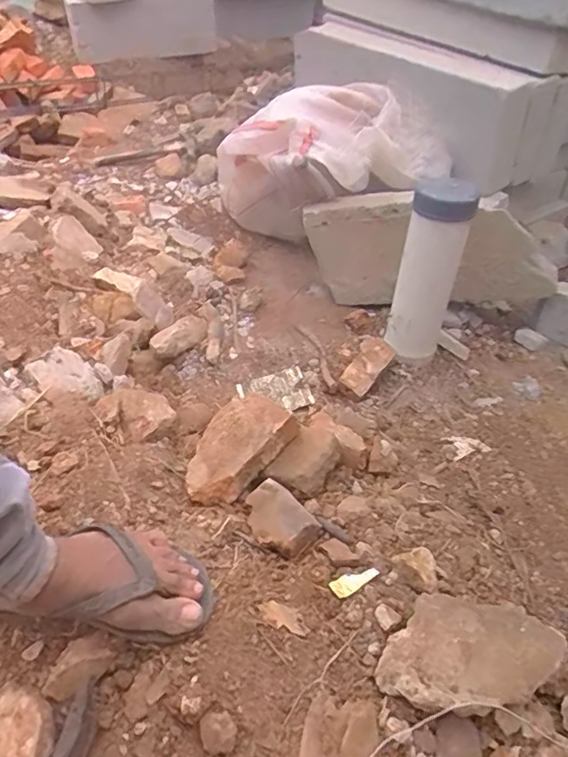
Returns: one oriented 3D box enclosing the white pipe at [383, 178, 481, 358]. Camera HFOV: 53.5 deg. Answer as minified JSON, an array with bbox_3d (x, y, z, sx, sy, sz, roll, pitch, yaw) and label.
[{"bbox_3d":[0.227,-0.164,0.902,0.093,0.298,0.088,17,43,12],"label":"white pipe"}]

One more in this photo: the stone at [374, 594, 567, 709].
[{"bbox_3d":[0.168,0.258,0.531,0.155,0.066,0.090,1,42,-5],"label":"stone"}]

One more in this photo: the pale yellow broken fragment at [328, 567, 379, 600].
[{"bbox_3d":[0.075,0.215,0.597,0.052,0.004,0.021,-23,46,0],"label":"pale yellow broken fragment"}]

